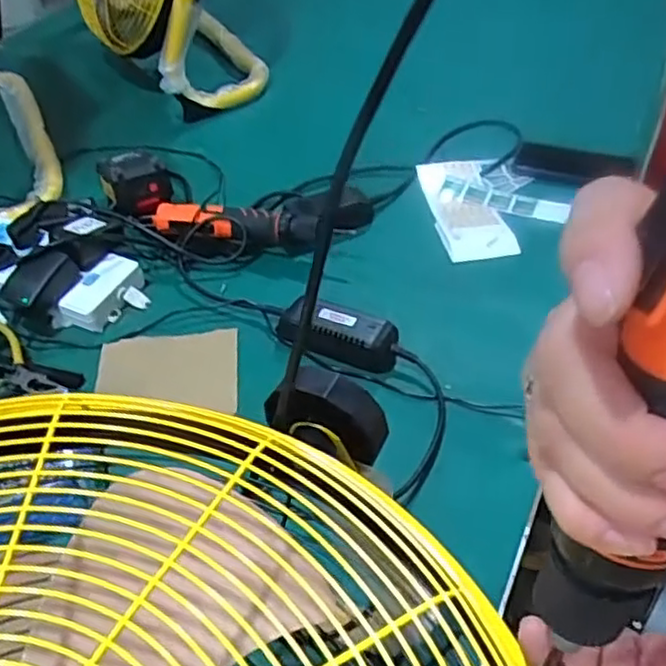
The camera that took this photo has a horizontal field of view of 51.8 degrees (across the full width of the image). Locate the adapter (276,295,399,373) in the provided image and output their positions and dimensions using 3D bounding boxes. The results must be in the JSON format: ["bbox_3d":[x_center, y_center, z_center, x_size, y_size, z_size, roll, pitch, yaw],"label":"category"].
[{"bbox_3d":[0.003,-0.003,0.747,0.133,0.039,0.058,15,48,14],"label":"adapter"}]

